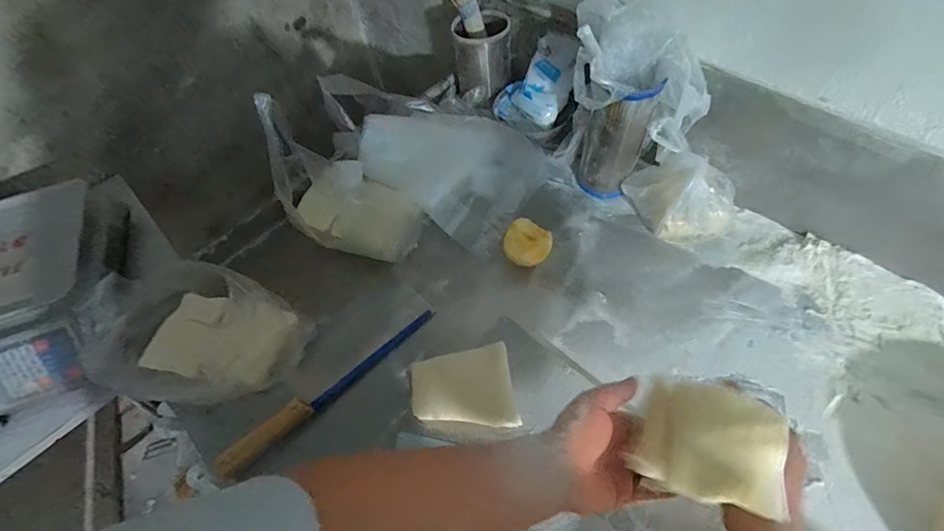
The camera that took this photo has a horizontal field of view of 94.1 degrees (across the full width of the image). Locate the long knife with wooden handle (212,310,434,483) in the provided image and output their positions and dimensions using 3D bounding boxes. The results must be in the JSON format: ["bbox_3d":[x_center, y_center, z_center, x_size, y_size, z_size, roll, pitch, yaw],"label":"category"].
[{"bbox_3d":[-0.180,0.156,0.570,0.313,0.025,0.026,-37,62,-18],"label":"long knife with wooden handle"}]

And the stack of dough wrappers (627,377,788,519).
[{"bbox_3d":[0.180,0.135,0.339,0.096,0.018,0.087,-3,47,41],"label":"stack of dough wrappers"}]

